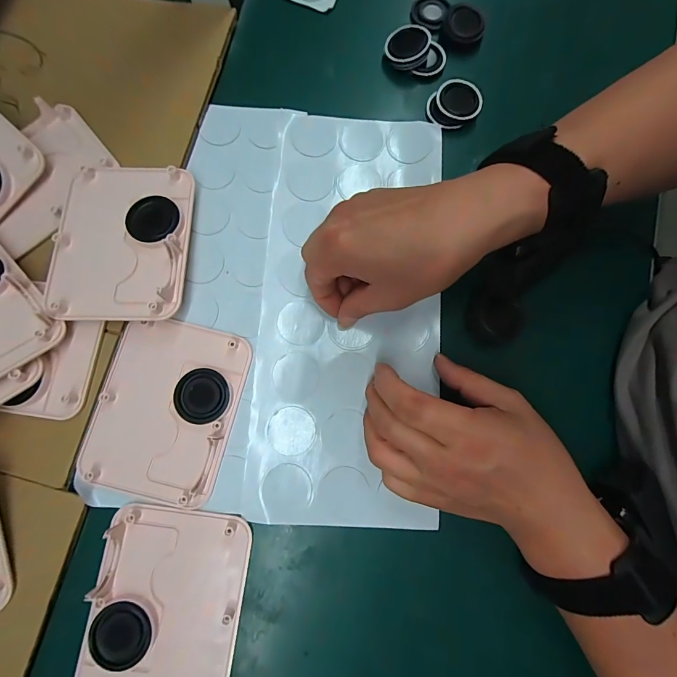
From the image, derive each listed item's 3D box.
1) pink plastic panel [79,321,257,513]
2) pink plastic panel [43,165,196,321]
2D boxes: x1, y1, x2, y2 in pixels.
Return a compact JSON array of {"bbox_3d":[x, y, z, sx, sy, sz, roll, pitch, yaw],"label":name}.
[{"bbox_3d":[-0.125,0.050,0.263,0.096,0.010,0.124,14,80,4],"label":"pink plastic panel"},{"bbox_3d":[-0.164,-0.075,0.270,0.097,0.010,0.125,1,77,1],"label":"pink plastic panel"}]

